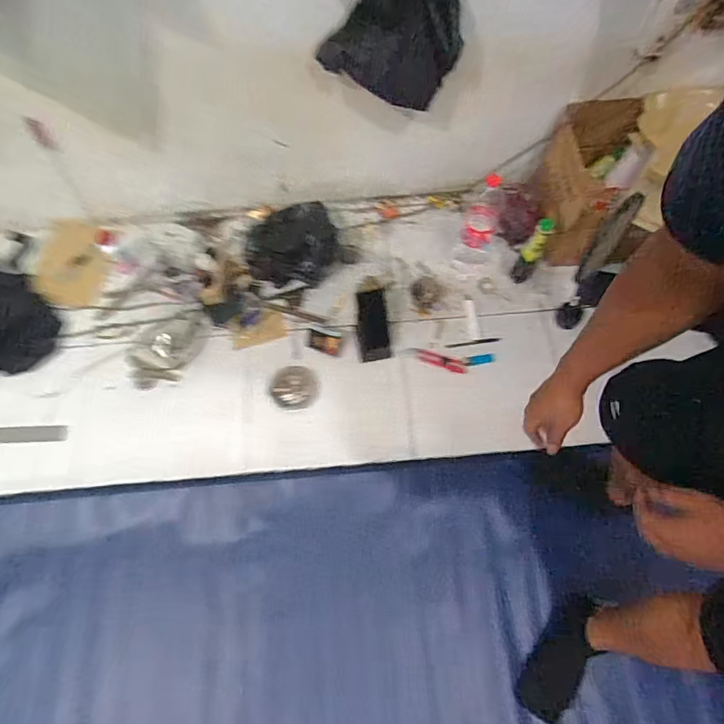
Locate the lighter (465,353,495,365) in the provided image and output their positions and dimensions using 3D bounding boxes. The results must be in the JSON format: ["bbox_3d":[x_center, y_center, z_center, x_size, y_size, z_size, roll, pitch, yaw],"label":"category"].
[{"bbox_3d":[0.312,-0.007,1.280,0.079,0.013,0.028,-7,67,-6],"label":"lighter"}]

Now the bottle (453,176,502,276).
[{"bbox_3d":[0.313,-0.351,1.278,0.093,0.272,0.115,21,68,7],"label":"bottle"}]

